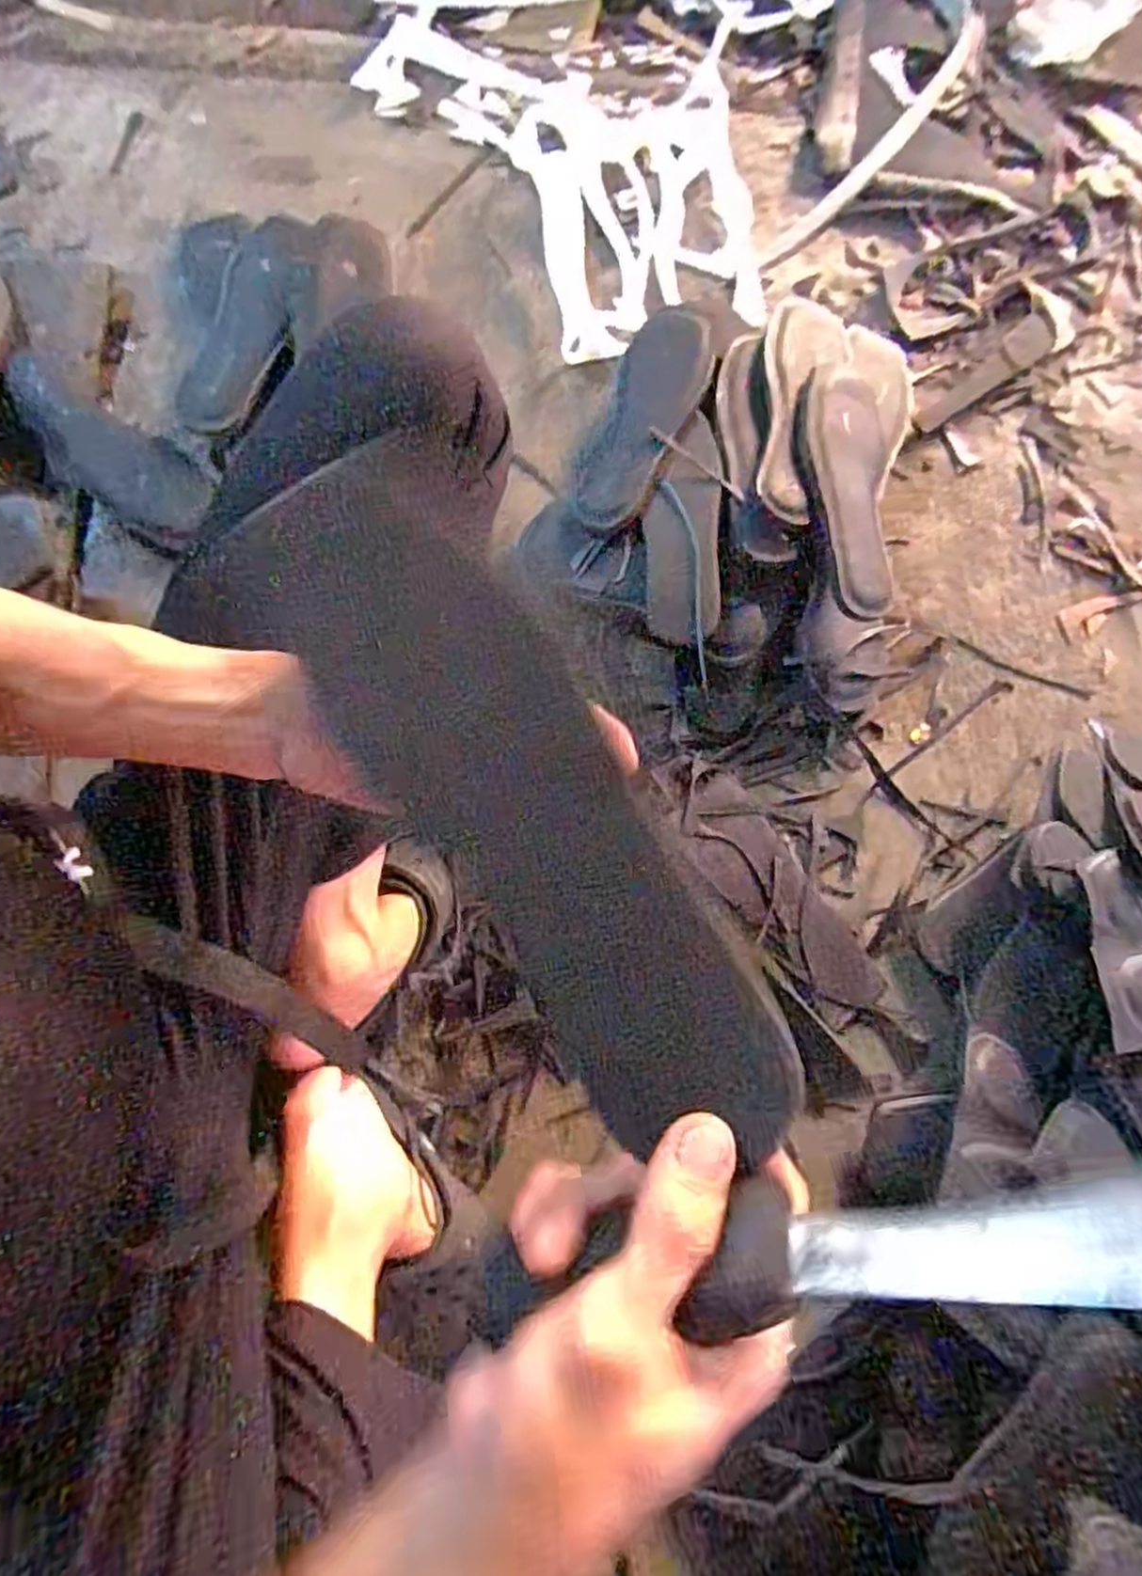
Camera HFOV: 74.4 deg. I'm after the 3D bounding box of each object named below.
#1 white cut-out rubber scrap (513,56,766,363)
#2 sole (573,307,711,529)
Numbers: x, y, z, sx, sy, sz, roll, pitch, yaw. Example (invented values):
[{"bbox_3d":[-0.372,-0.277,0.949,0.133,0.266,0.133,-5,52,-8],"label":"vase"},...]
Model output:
[{"bbox_3d":[0.083,-0.637,0.831,0.247,0.032,0.339,-12,82,-12],"label":"white cut-out rubber scrap"},{"bbox_3d":[0.069,-0.365,0.737,0.104,0.010,0.234,19,85,34],"label":"sole"}]

